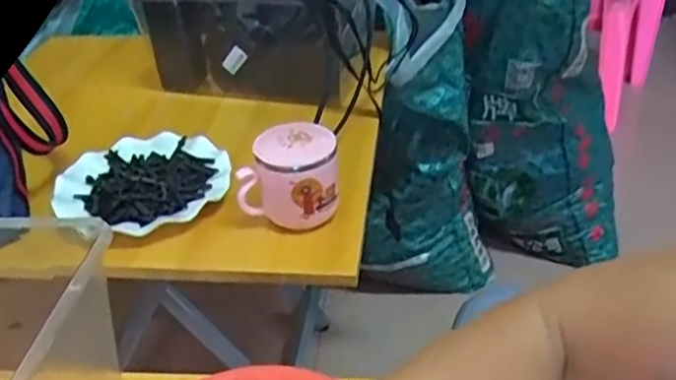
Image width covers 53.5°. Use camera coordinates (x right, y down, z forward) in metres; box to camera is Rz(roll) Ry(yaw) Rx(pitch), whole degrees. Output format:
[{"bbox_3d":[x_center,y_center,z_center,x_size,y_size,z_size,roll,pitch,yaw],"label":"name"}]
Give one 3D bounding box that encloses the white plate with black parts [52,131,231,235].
[{"bbox_3d":[-0.208,-0.008,0.718,0.176,0.027,0.172,-3,34,2],"label":"white plate with black parts"}]

